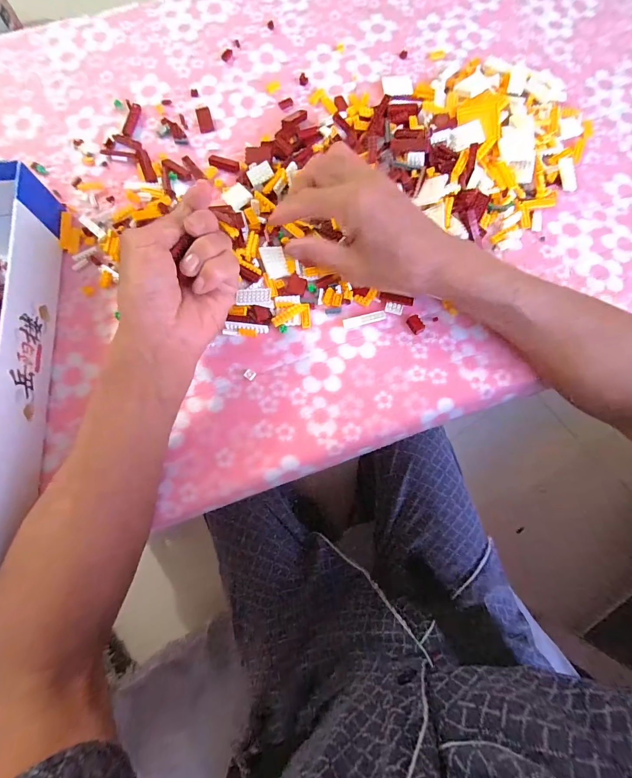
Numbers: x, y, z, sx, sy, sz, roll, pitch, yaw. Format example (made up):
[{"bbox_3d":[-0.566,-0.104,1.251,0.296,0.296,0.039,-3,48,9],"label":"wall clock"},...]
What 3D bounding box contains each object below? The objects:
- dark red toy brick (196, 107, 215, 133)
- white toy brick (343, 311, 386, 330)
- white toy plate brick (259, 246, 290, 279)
[{"bbox_3d":[-0.124,-0.302,0.381,0.015,0.004,0.036,-14,77,-3],"label":"dark red toy brick"},{"bbox_3d":[0.046,-0.066,0.322,0.040,0.004,0.010,-14,77,-3],"label":"white toy brick"},{"bbox_3d":[-0.040,-0.125,0.334,0.024,0.004,0.033,-11,80,-22],"label":"white toy plate brick"}]

